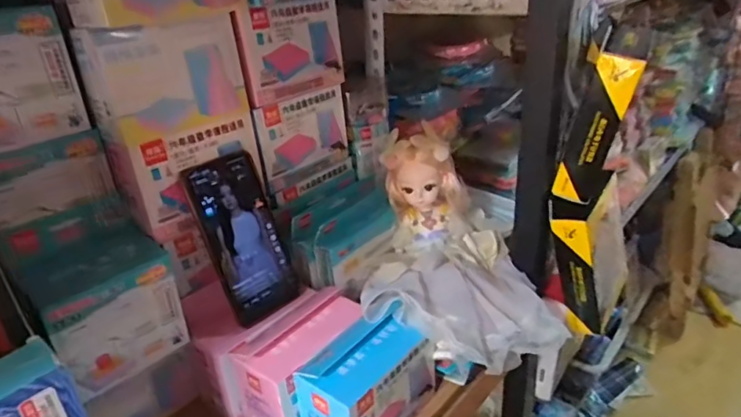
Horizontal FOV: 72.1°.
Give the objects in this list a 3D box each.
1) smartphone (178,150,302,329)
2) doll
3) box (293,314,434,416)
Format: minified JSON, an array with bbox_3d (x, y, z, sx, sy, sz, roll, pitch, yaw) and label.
[{"bbox_3d":[-0.123,0.029,0.508,0.083,0.164,0.013,-30,18,-38],"label":"smartphone"},{"bbox_3d":[0.084,0.031,0.538,0.175,0.169,0.214,-5,25,-3],"label":"doll"},{"bbox_3d":[-0.002,0.161,0.478,0.065,0.095,0.119,17,32,37],"label":"box"}]

